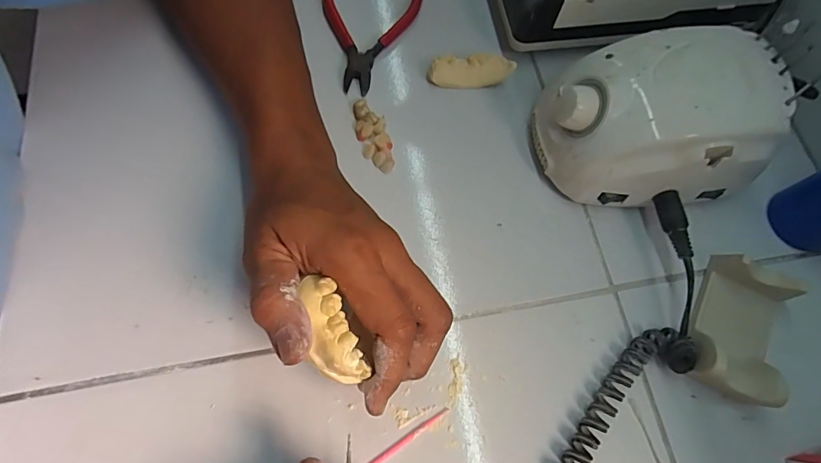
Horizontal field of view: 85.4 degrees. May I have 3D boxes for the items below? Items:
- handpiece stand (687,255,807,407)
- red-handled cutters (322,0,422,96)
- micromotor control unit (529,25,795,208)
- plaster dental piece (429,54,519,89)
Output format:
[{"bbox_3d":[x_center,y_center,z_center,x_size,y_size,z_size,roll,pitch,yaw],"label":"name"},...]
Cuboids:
[{"bbox_3d":[0.215,0.063,0.287,0.055,0.034,0.087,28,71,8],"label":"handpiece stand"},{"bbox_3d":[-0.030,-0.172,0.378,0.088,0.014,0.119,-1,69,-2],"label":"red-handled cutters"},{"bbox_3d":[0.162,-0.074,0.308,0.138,0.084,0.097,-3,70,-3],"label":"micromotor control unit"},{"bbox_3d":[0.047,-0.127,0.355,0.064,0.019,0.018,-2,69,-3],"label":"plaster dental piece"}]

